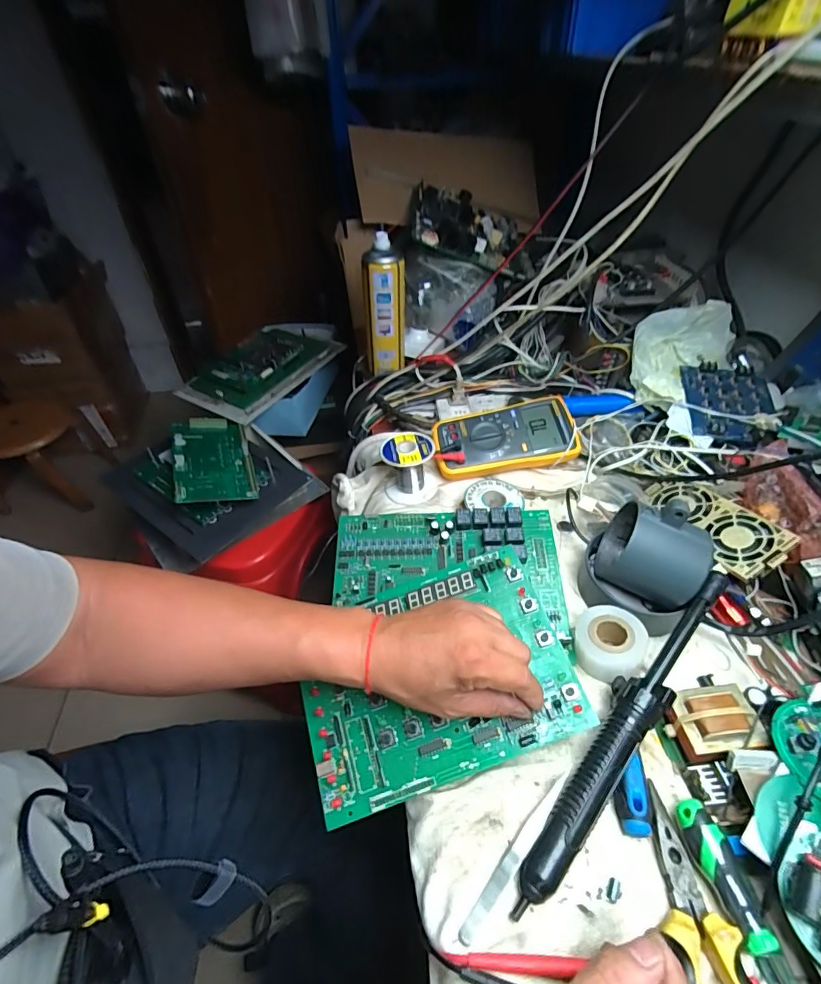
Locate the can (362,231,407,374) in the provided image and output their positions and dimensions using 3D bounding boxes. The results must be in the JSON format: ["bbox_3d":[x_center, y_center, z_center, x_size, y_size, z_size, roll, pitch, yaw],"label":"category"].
[{"bbox_3d":[-0.042,-0.295,0.745,0.066,0.197,0.056,-4,45,-2],"label":"can"}]

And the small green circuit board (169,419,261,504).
[{"bbox_3d":[-0.332,-0.056,0.777,0.120,0.017,0.205,-4,49,-26],"label":"small green circuit board"}]

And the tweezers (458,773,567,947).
[{"bbox_3d":[0.073,0.249,0.317,0.012,0.015,0.117,33,54,29],"label":"tweezers"}]

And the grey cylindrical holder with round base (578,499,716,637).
[{"bbox_3d":[0.221,0.069,0.442,0.099,0.117,0.082,28,52,26],"label":"grey cylindrical holder with round base"}]

